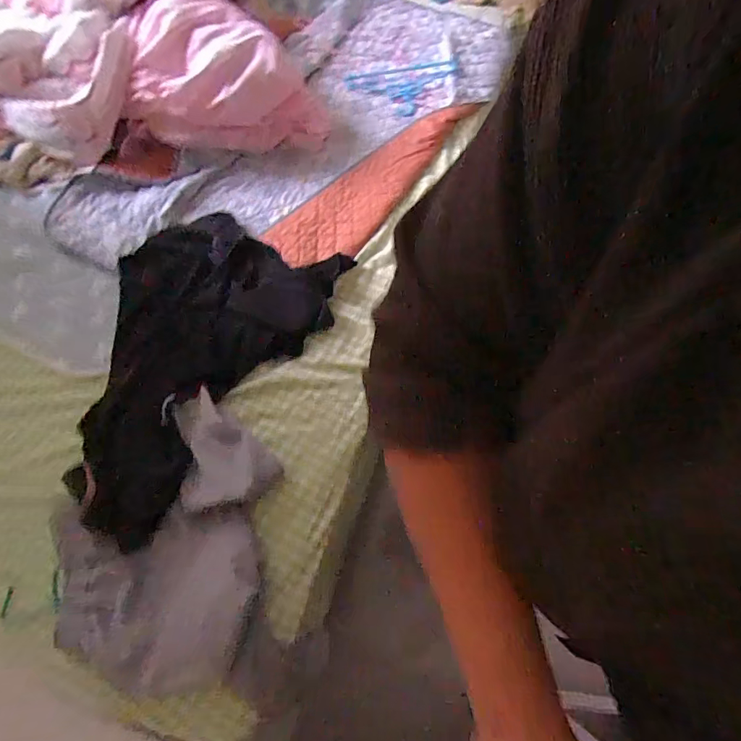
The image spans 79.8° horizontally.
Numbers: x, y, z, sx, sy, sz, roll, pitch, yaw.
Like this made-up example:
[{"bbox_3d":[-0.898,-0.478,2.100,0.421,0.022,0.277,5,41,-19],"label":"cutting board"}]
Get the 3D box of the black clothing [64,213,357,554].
[{"bbox_3d":[-0.356,-0.056,0.815,0.390,0.039,0.601,33,73,14],"label":"black clothing"}]

